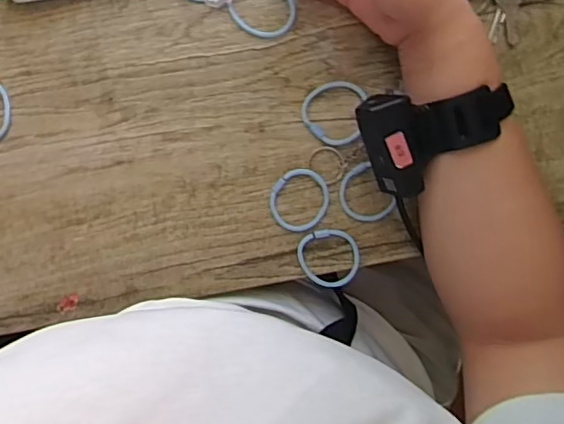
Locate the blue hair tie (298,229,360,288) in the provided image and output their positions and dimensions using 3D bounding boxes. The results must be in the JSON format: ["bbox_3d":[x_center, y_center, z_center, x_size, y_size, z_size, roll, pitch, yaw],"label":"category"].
[{"bbox_3d":[0.038,0.037,0.445,0.047,0.006,0.048,0,96,-2],"label":"blue hair tie"}]

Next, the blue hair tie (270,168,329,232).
[{"bbox_3d":[0.014,-0.009,0.442,0.045,0.004,0.049,4,96,-2],"label":"blue hair tie"}]

